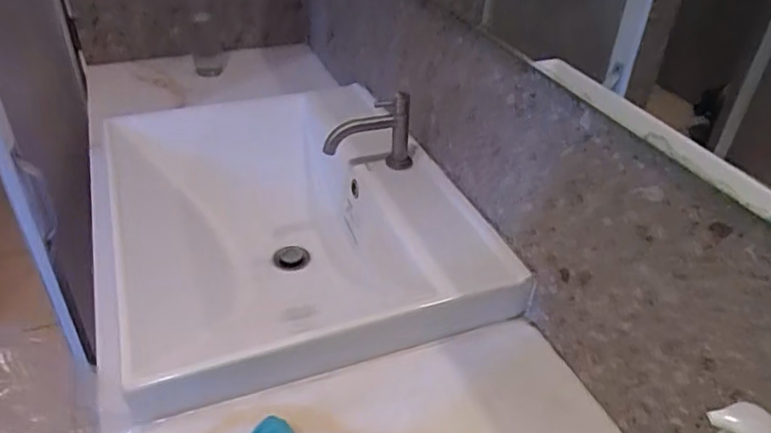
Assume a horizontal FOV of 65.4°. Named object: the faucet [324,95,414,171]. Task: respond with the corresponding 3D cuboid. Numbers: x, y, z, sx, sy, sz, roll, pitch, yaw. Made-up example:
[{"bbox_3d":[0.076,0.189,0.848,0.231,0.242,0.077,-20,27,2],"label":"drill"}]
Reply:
[{"bbox_3d":[-0.022,-0.128,0.907,0.138,0.121,0.037,-3,37,-8],"label":"faucet"}]

